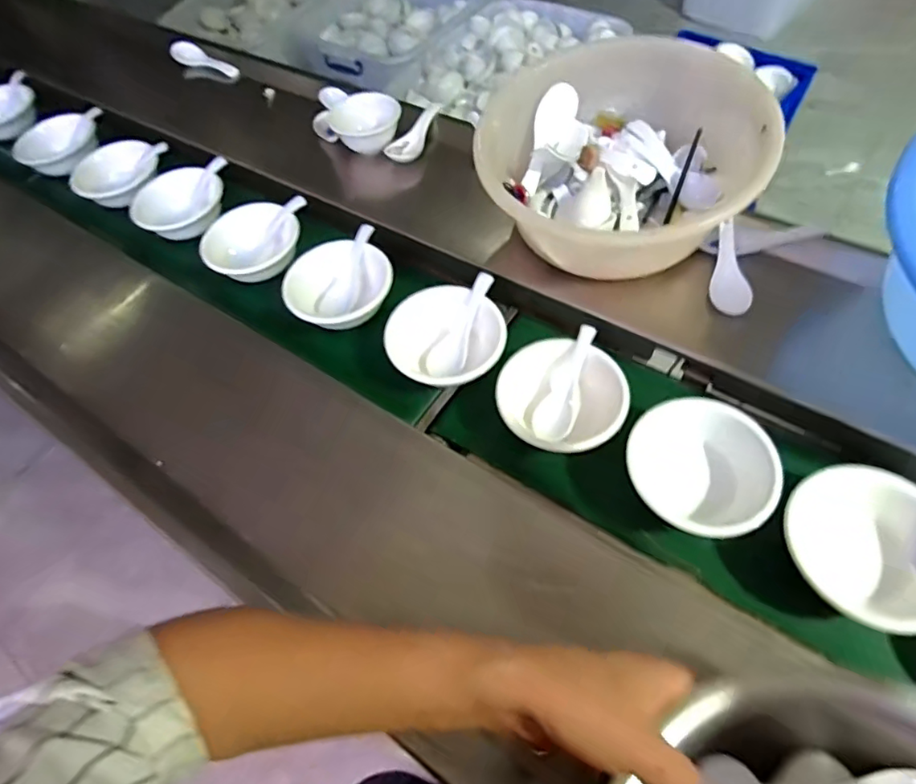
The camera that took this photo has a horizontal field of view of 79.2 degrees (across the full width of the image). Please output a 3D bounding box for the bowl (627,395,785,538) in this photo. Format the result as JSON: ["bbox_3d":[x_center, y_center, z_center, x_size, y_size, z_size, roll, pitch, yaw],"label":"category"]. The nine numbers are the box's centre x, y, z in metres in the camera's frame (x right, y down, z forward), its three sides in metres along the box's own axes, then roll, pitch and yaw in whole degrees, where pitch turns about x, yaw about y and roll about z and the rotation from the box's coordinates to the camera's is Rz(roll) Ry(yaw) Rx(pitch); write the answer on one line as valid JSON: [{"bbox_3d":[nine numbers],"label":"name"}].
[{"bbox_3d":[0.196,0.063,0.455,0.111,0.045,0.105,0,60,0],"label":"bowl"}]

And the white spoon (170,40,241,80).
[{"bbox_3d":[-0.414,-0.533,0.894,0.146,0.024,0.047,35,66,19],"label":"white spoon"}]

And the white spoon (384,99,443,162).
[{"bbox_3d":[-0.057,-0.333,0.717,0.039,0.033,0.105,16,61,9],"label":"white spoon"}]

